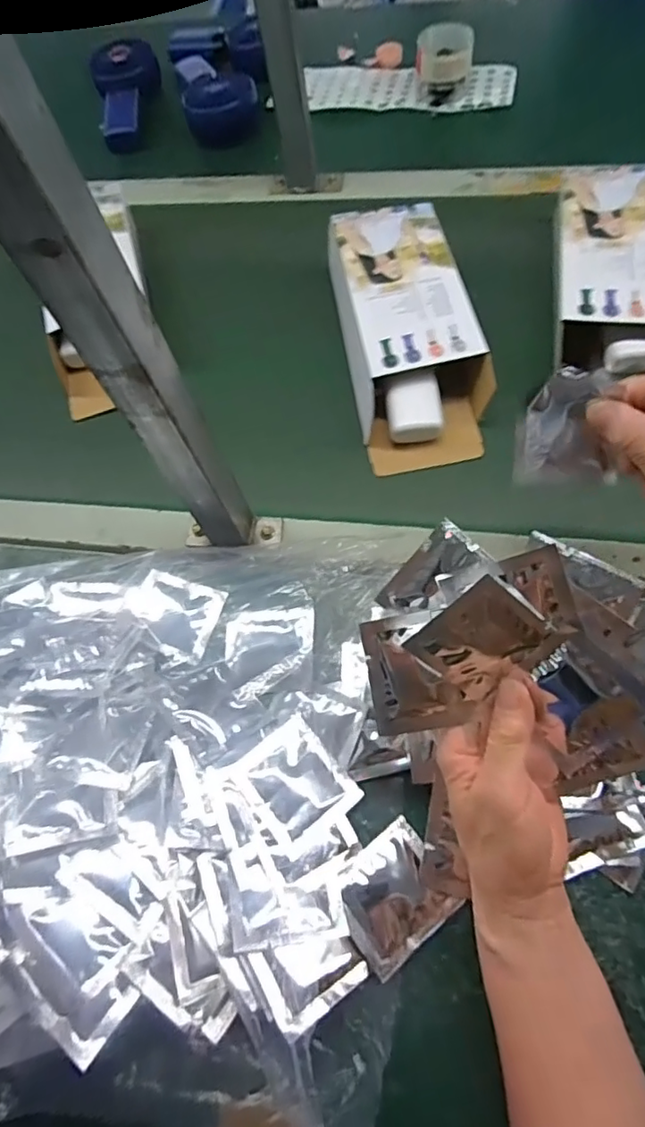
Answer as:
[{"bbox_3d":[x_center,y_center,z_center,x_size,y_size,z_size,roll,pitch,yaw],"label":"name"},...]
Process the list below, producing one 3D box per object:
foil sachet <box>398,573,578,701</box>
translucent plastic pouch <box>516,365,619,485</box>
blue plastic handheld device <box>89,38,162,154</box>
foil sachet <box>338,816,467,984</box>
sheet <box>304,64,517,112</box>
[{"bbox_3d":[0.088,0.041,0.311,0.059,0.067,0.011,35,33,-15],"label":"foil sachet"},{"bbox_3d":[0.152,-0.086,0.358,0.056,0.073,0.011,10,42,34],"label":"translucent plastic pouch"},{"bbox_3d":[-0.262,-0.611,0.745,0.087,0.067,0.168,-2,60,2],"label":"blue plastic handheld device"},{"bbox_3d":[0.045,0.212,0.363,0.069,0.009,0.061,-38,67,-9],"label":"foil sachet"},{"bbox_3d":[0.107,-0.605,0.718,0.262,0.017,0.102,5,68,10],"label":"sheet"}]

